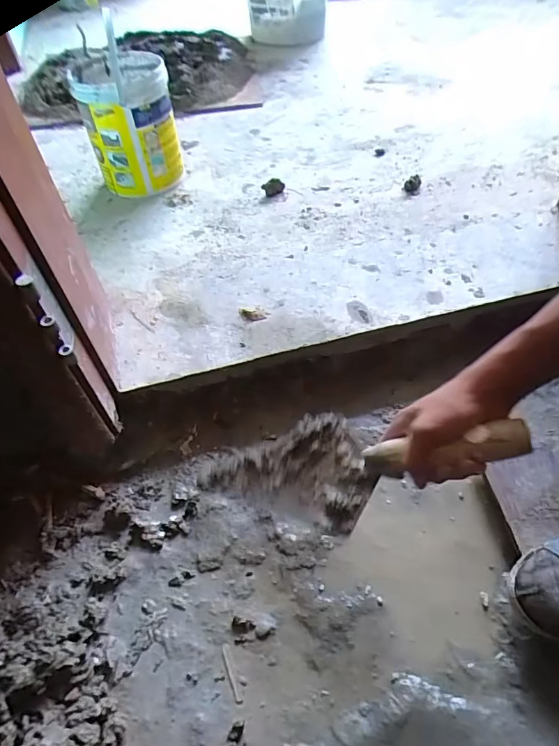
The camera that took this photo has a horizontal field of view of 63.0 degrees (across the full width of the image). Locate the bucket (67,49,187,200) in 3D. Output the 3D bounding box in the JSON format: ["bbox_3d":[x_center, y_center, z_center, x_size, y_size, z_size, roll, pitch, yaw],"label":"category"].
[{"bbox_3d":[-0.295,-0.493,0.905,0.162,0.195,0.179,-18,53,-11],"label":"bucket"}]

